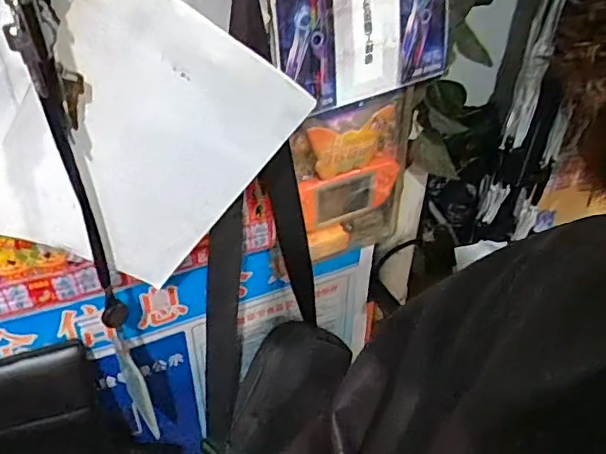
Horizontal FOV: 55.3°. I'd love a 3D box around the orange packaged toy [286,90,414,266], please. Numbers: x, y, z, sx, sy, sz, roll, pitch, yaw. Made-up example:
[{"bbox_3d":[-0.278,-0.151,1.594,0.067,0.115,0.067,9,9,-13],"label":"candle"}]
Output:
[{"bbox_3d":[0.069,-0.063,0.776,0.169,0.237,0.031,-20,43,-23],"label":"orange packaged toy"}]

